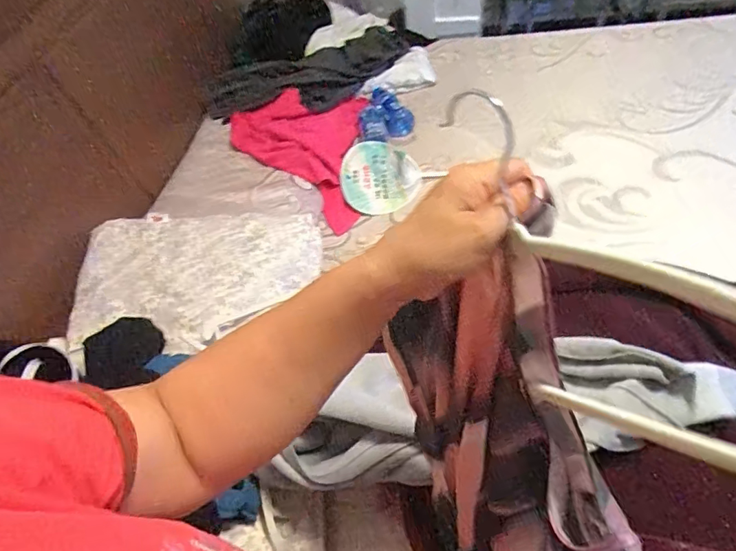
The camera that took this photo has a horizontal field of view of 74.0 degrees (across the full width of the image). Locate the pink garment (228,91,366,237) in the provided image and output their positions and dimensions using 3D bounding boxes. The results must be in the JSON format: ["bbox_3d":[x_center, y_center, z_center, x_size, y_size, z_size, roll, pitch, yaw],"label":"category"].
[{"bbox_3d":[-0.199,-0.349,1.323,0.344,0.182,0.462,-3,51,7],"label":"pink garment"}]

